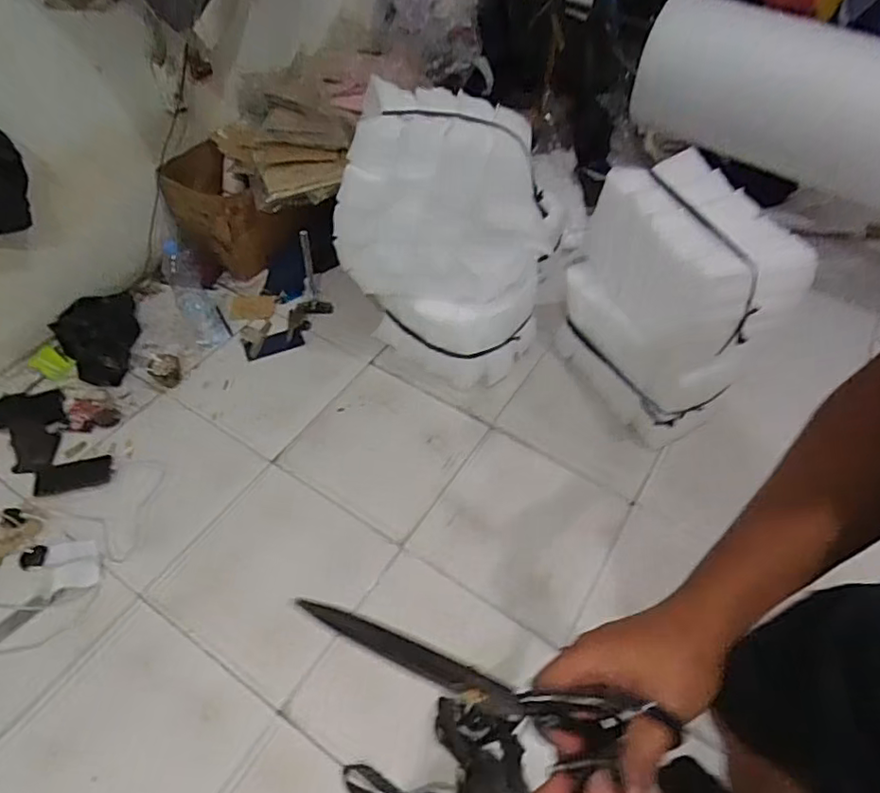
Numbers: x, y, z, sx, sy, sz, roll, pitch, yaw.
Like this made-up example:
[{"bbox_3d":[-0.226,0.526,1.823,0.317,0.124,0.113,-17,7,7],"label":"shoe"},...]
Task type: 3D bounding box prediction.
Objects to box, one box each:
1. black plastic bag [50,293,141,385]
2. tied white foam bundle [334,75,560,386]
[{"bbox_3d":[-0.935,-0.175,1.600,0.218,0.081,0.321,-29,59,-24],"label":"black plastic bag"},{"bbox_3d":[0.029,-0.361,1.419,0.454,0.626,0.273,11,52,8],"label":"tied white foam bundle"}]

